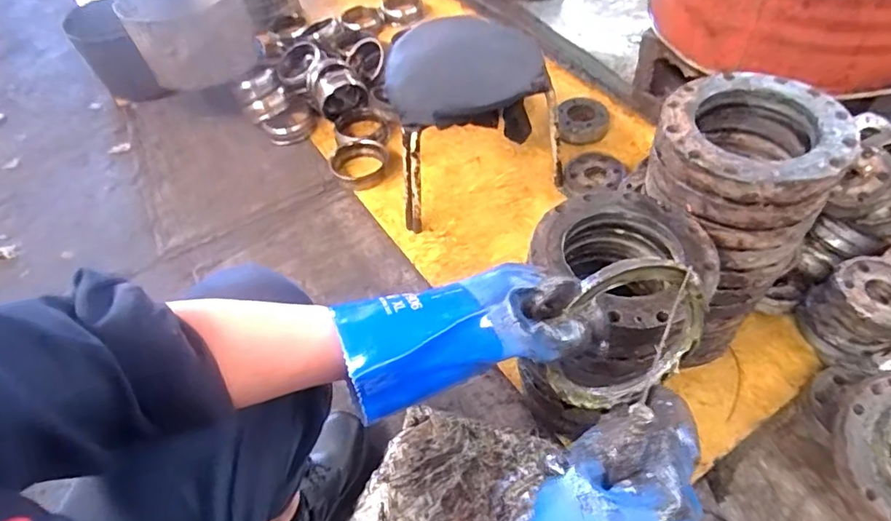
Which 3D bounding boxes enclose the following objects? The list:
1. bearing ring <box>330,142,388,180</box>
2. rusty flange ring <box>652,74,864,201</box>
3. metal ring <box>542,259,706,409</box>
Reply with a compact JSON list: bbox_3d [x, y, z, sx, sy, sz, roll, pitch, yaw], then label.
[{"bbox_3d":[-0.205,-0.234,1.244,0.128,0.031,0.128,-3,52,4],"label":"bearing ring"},{"bbox_3d":[0.352,-0.149,0.607,0.196,0.032,0.186,-3,52,4],"label":"rusty flange ring"},{"bbox_3d":[0.166,0.070,0.471,0.140,0.159,0.019,7,27,-19],"label":"metal ring"}]

